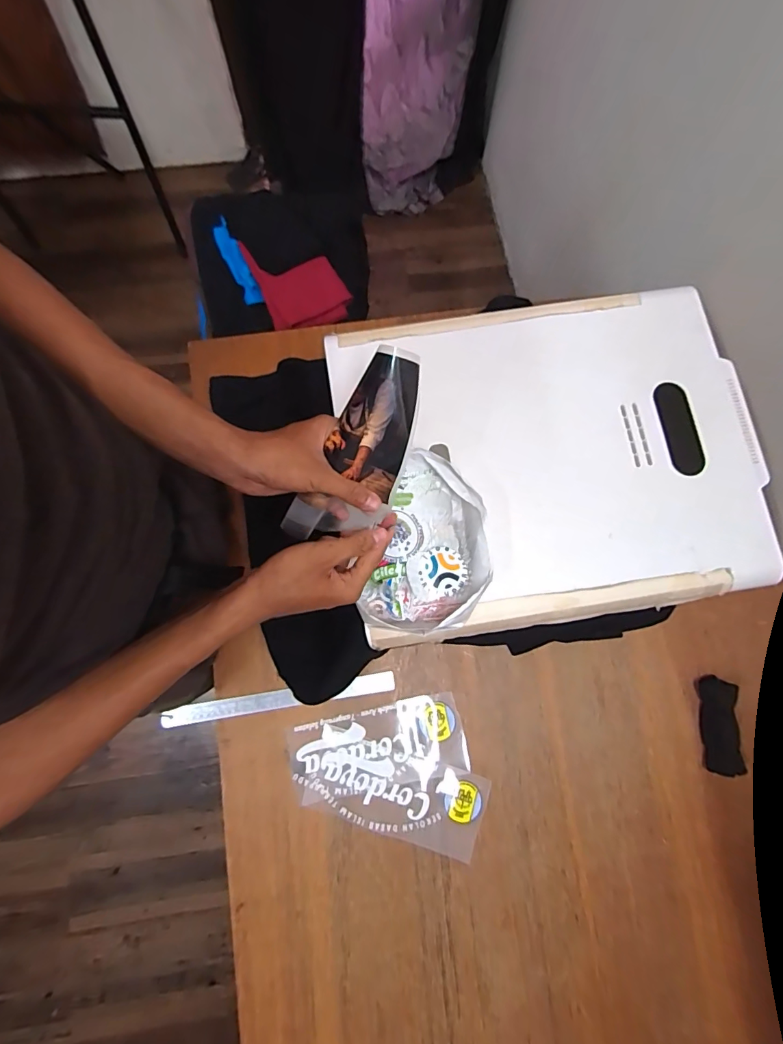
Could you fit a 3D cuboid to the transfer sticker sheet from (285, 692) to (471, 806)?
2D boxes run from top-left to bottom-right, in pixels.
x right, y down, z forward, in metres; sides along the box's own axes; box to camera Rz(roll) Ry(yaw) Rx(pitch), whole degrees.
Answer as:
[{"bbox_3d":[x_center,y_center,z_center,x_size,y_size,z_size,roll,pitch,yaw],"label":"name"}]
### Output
[{"bbox_3d":[-0.019,0.324,0.638,0.242,0.006,0.108,-9,81,-6],"label":"transfer sticker sheet"}]

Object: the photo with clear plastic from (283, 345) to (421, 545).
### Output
[{"bbox_3d":[-0.025,-0.059,0.414,0.079,0.022,0.192,31,107,5],"label":"photo with clear plastic"}]

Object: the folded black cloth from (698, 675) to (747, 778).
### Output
[{"bbox_3d":[0.475,0.293,0.645,0.041,0.025,0.127,5,80,-3],"label":"folded black cloth"}]

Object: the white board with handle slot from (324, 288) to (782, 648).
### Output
[{"bbox_3d":[0.199,-0.083,0.561,0.499,0.040,0.407,-7,77,-4],"label":"white board with handle slot"}]

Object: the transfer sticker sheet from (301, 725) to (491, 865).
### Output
[{"bbox_3d":[0.009,0.380,0.629,0.240,0.005,0.111,19,78,2],"label":"transfer sticker sheet"}]

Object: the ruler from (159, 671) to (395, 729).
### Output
[{"bbox_3d":[-0.162,0.258,0.646,0.333,0.006,0.027,-8,81,-5],"label":"ruler"}]

